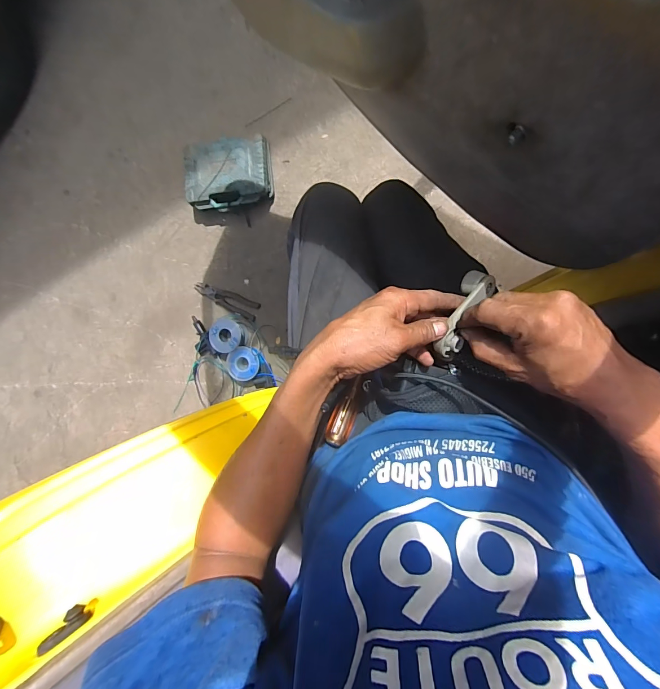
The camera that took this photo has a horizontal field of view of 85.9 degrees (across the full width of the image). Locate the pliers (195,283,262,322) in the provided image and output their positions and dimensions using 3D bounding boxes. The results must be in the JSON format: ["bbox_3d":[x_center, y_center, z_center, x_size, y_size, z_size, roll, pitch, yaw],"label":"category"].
[{"bbox_3d":[-0.316,-0.136,1.085,0.214,0.015,0.057,24,96,7],"label":"pliers"}]

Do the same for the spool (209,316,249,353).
[{"bbox_3d":[-0.304,-0.034,1.066,0.113,0.049,0.108,0,93,9],"label":"spool"}]

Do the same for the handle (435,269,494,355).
[{"bbox_3d":[0.139,-0.032,0.363,0.032,0.021,0.102,28,72,6],"label":"handle"}]

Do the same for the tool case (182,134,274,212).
[{"bbox_3d":[-0.293,-0.488,1.025,0.244,0.071,0.184,-2,93,9],"label":"tool case"}]

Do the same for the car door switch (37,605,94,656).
[{"bbox_3d":[-0.256,0.275,0.343,0.019,0.045,0.017,49,122,3],"label":"car door switch"}]

